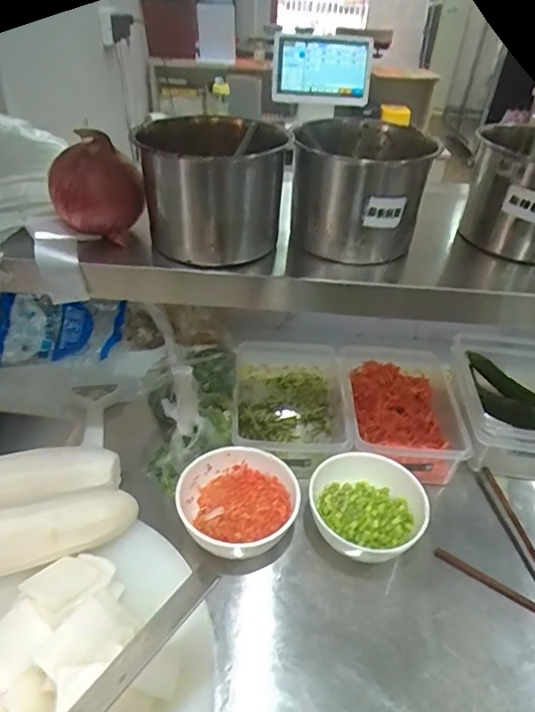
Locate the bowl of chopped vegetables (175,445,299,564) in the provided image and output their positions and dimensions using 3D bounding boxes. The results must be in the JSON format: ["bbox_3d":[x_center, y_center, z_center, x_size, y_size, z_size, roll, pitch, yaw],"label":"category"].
[{"bbox_3d":[-0.034,0.176,0.615,0.133,0.065,0.130,2,37,-2],"label":"bowl of chopped vegetables"}]

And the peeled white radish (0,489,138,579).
[{"bbox_3d":[-0.251,0.187,0.528,0.230,0.058,0.061,-12,40,-19],"label":"peeled white radish"}]

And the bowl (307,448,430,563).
[{"bbox_3d":[0.117,0.181,0.621,0.132,0.064,0.125,2,37,-2],"label":"bowl"}]

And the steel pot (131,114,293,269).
[{"bbox_3d":[-0.058,-0.173,0.544,0.137,0.115,0.121,-7,38,-14],"label":"steel pot"}]

